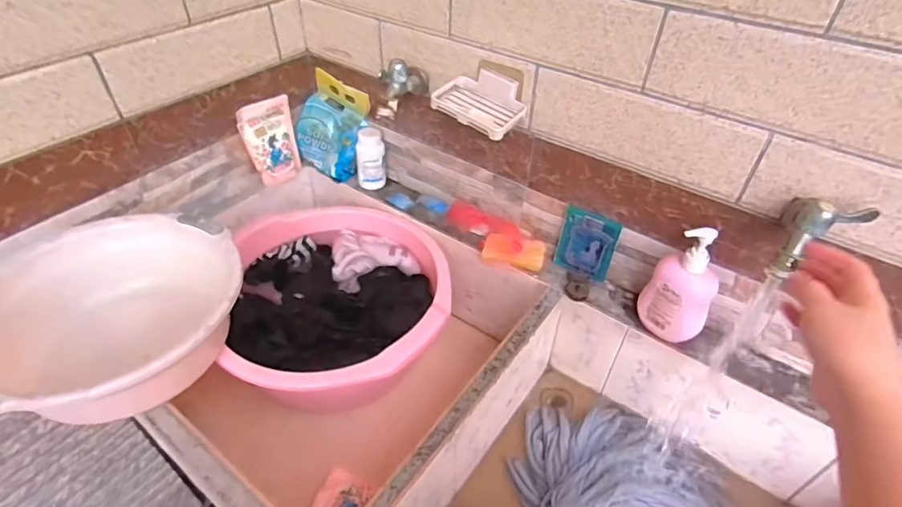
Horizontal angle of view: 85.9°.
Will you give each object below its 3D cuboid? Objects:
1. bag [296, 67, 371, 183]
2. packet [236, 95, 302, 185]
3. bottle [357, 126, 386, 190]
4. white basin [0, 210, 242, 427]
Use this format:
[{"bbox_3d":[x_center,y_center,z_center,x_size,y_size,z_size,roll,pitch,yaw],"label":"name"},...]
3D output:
[{"bbox_3d":[-0.244,-0.257,1.000,0.151,0.174,0.088,26,48,24],"label":"bag"},{"bbox_3d":[-0.362,-0.223,0.976,0.016,0.163,0.106,21,40,35],"label":"packet"},{"bbox_3d":[-0.159,-0.188,0.971,0.055,0.118,0.053,-7,44,-9],"label":"bottle"},{"bbox_3d":[-0.461,0.078,0.665,0.333,0.117,0.346,1,43,-1],"label":"white basin"}]

